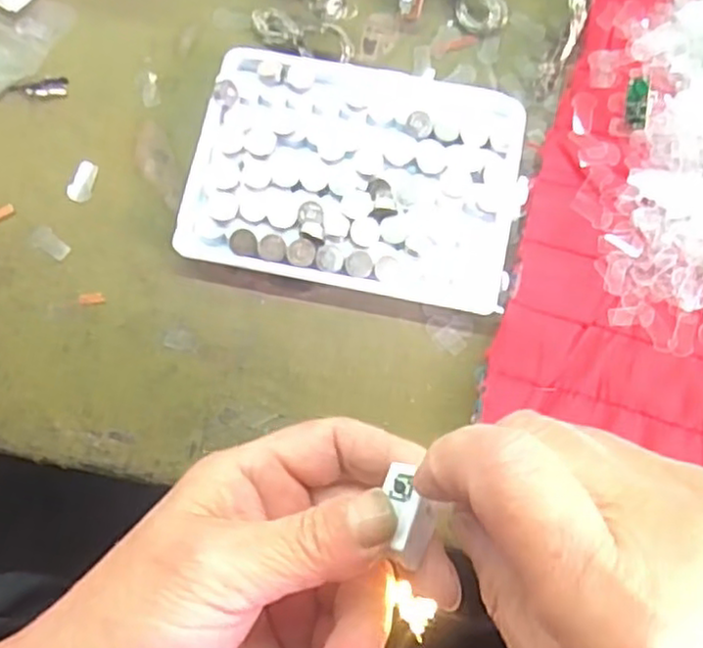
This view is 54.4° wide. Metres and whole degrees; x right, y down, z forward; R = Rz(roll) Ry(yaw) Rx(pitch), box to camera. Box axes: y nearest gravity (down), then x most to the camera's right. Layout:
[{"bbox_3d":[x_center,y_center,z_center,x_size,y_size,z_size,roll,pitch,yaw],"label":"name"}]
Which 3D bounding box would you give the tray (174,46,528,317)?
[{"bbox_3d":[0.002,-0.061,0.284,0.132,0.015,0.095,10,76,2],"label":"tray"}]

